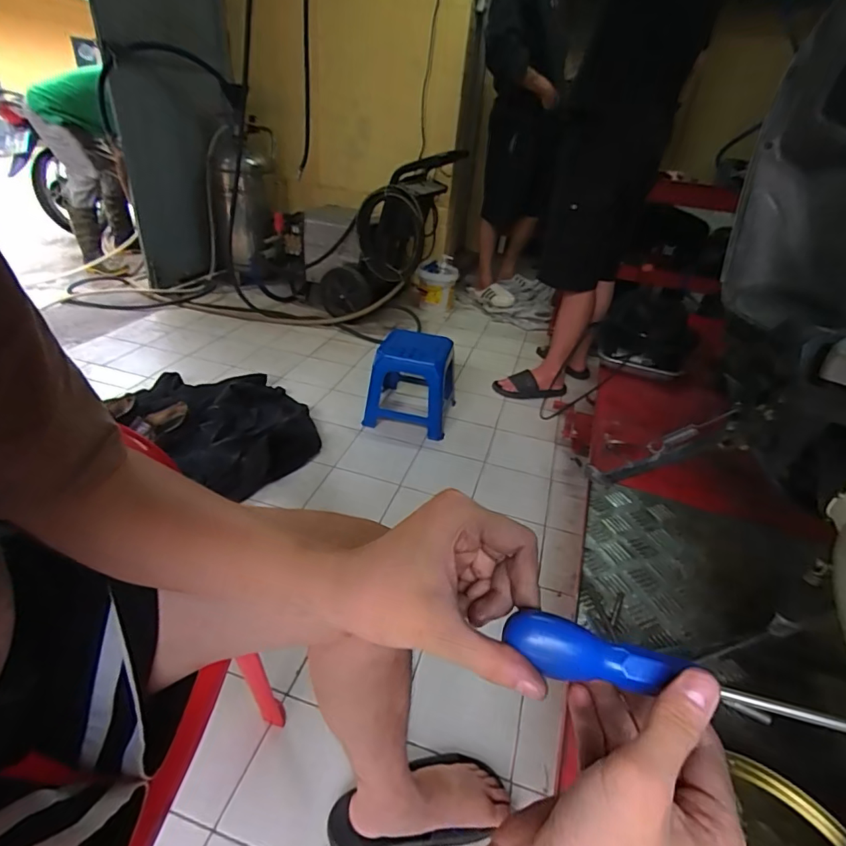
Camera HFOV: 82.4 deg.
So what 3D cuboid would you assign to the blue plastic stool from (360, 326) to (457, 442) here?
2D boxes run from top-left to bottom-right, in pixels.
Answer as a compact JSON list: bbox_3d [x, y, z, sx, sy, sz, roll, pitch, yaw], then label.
[{"bbox_3d":[-0.031,-0.145,1.588,0.278,0.250,0.295,8,33,3],"label":"blue plastic stool"}]

